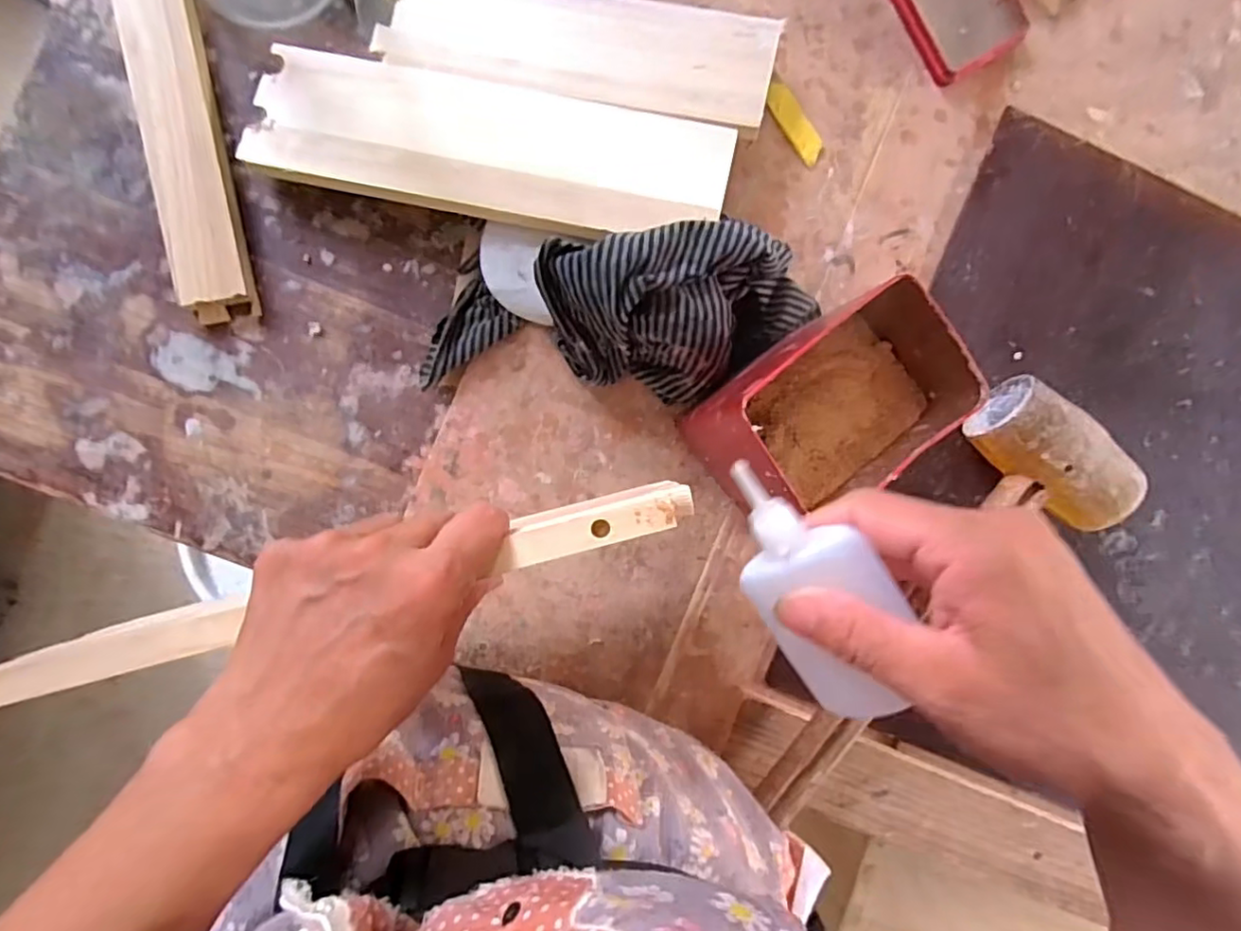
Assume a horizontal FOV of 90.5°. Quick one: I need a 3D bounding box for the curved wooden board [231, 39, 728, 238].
[{"bbox_3d":[-0.089,-0.214,0.417,0.317,0.011,0.093,12,83,1],"label":"curved wooden board"}]

